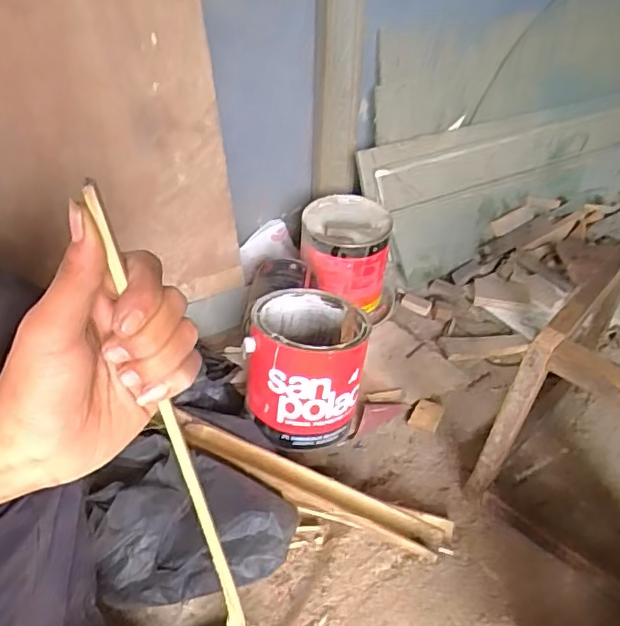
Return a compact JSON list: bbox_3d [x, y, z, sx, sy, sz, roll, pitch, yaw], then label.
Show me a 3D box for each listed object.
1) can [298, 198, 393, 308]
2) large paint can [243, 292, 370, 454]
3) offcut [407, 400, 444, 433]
[{"bbox_3d":[0.060,-0.099,1.007,0.147,0.157,0.148,-2,39,-6],"label":"can"},{"bbox_3d":[-0.003,0.066,0.756,0.155,0.185,0.150,-5,27,-5],"label":"large paint can"},{"bbox_3d":[0.168,0.147,0.823,0.039,0.008,0.052,22,42,22],"label":"offcut"}]

